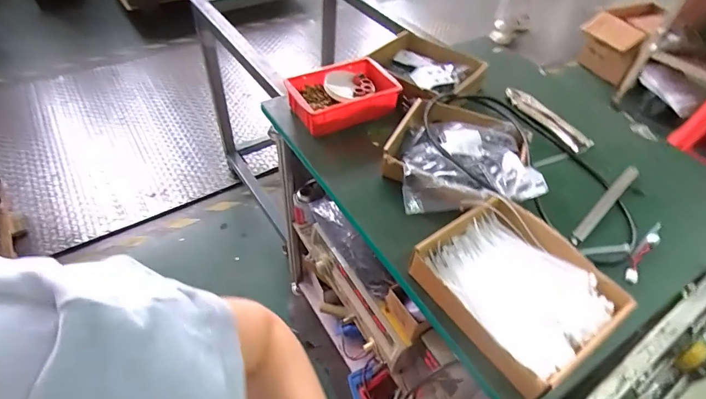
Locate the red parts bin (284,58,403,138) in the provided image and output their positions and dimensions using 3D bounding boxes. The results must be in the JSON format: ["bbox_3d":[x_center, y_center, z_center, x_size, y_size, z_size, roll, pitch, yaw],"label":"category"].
[{"bbox_3d":[-0.018,-0.205,0.778,0.207,0.056,0.129,-19,52,-19],"label":"red parts bin"}]

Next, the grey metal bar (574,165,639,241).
[{"bbox_3d":[0.412,0.005,0.651,0.250,0.018,0.020,-33,63,-30],"label":"grey metal bar"}]

